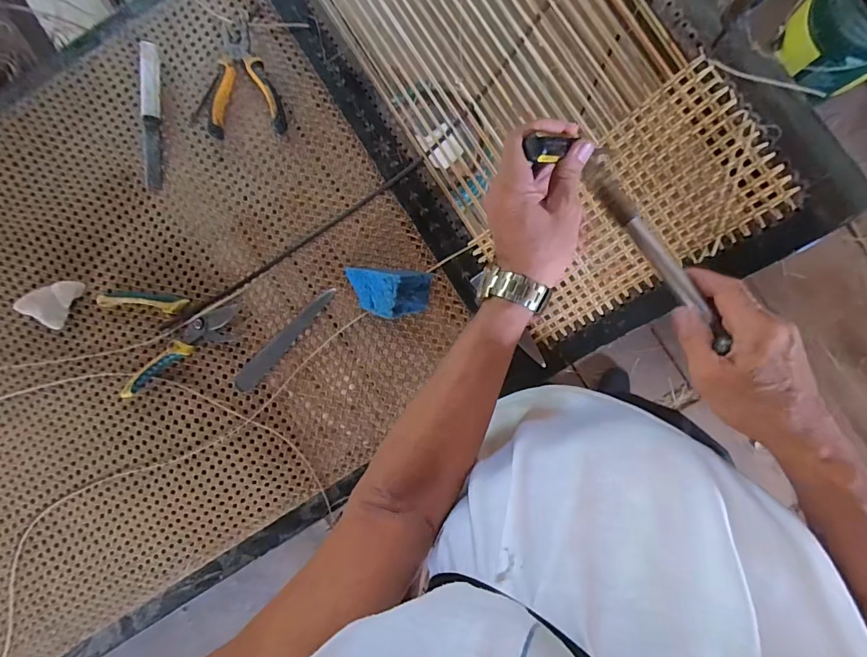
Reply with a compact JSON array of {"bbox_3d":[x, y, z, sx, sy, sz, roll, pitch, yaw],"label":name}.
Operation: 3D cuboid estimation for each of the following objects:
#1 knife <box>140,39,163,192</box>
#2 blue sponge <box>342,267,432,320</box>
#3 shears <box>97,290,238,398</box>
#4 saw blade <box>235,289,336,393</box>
[{"bbox_3d":[-0.384,-0.287,0.555,0.029,0.017,0.188,-1,91,8],"label":"knife"},{"bbox_3d":[-0.064,-0.046,0.517,0.111,0.063,0.062,5,92,8],"label":"blue sponge"},{"bbox_3d":[-0.350,-0.003,0.549,0.178,0.017,0.140,-17,89,8],"label":"shears"},{"bbox_3d":[-0.197,0.015,0.549,0.029,0.004,0.179,44,90,10],"label":"saw blade"}]

